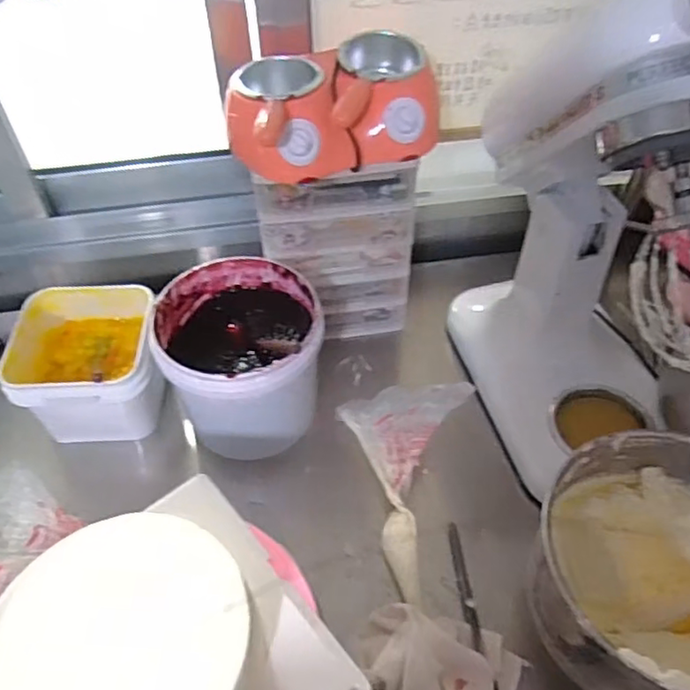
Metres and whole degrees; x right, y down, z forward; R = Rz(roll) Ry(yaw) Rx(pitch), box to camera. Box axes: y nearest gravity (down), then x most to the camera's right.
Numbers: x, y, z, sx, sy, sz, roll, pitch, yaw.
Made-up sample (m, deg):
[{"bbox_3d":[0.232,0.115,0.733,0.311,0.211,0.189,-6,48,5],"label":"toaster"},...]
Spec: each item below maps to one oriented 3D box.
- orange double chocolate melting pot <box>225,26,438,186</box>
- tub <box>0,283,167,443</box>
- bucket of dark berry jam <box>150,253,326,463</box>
[{"bbox_3d":[-0.009,-0.263,0.691,0.224,0.094,0.138,-20,52,-16],"label":"orange double chocolate melting pot"},{"bbox_3d":[-0.330,0.027,0.818,0.173,0.131,0.178,-9,50,-7],"label":"tub"},{"bbox_3d":[-0.126,0.023,0.789,0.189,0.181,0.197,0,49,0],"label":"bucket of dark berry jam"}]

